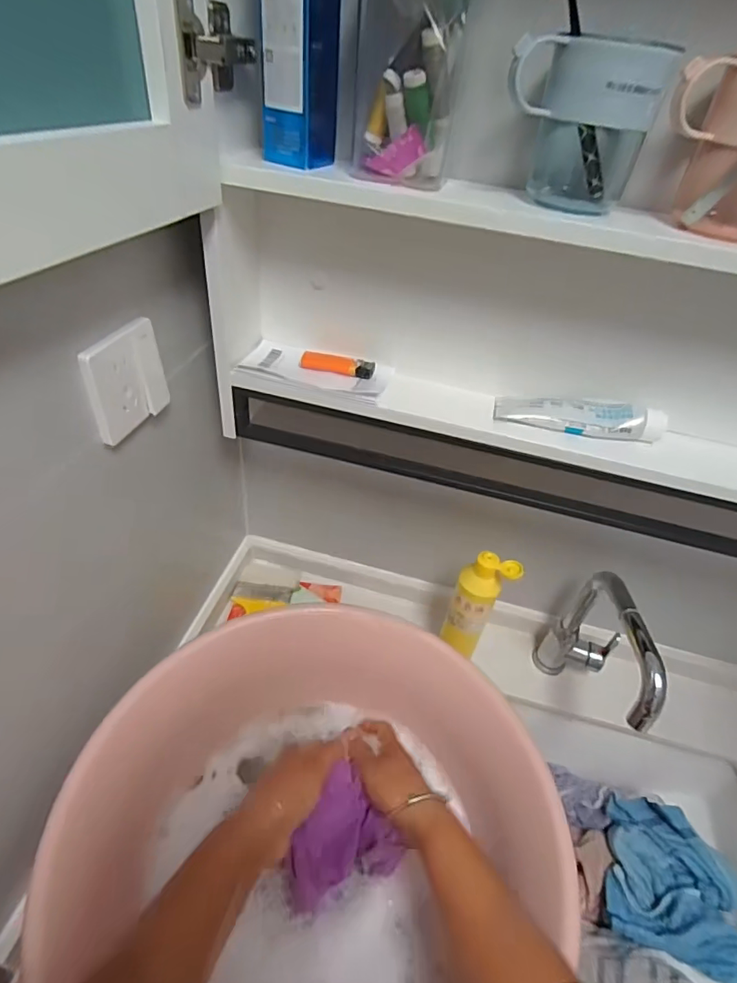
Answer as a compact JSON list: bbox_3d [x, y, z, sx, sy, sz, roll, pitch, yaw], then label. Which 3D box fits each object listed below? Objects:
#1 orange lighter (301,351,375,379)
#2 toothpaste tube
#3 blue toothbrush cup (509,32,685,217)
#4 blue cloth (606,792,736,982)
[{"bbox_3d":[-0.034,-0.139,0.553,0.079,0.016,0.019,10,42,2],"label":"orange lighter"},{"bbox_3d":[0.215,-0.080,0.515,0.163,0.031,0.040,11,42,4],"label":"toothpaste tube"},{"bbox_3d":[0.158,-0.275,0.384,0.100,0.104,0.075,20,43,13],"label":"blue toothbrush cup"},{"bbox_3d":[0.371,0.473,0.616,0.135,0.054,0.148,18,43,11],"label":"blue cloth"}]

